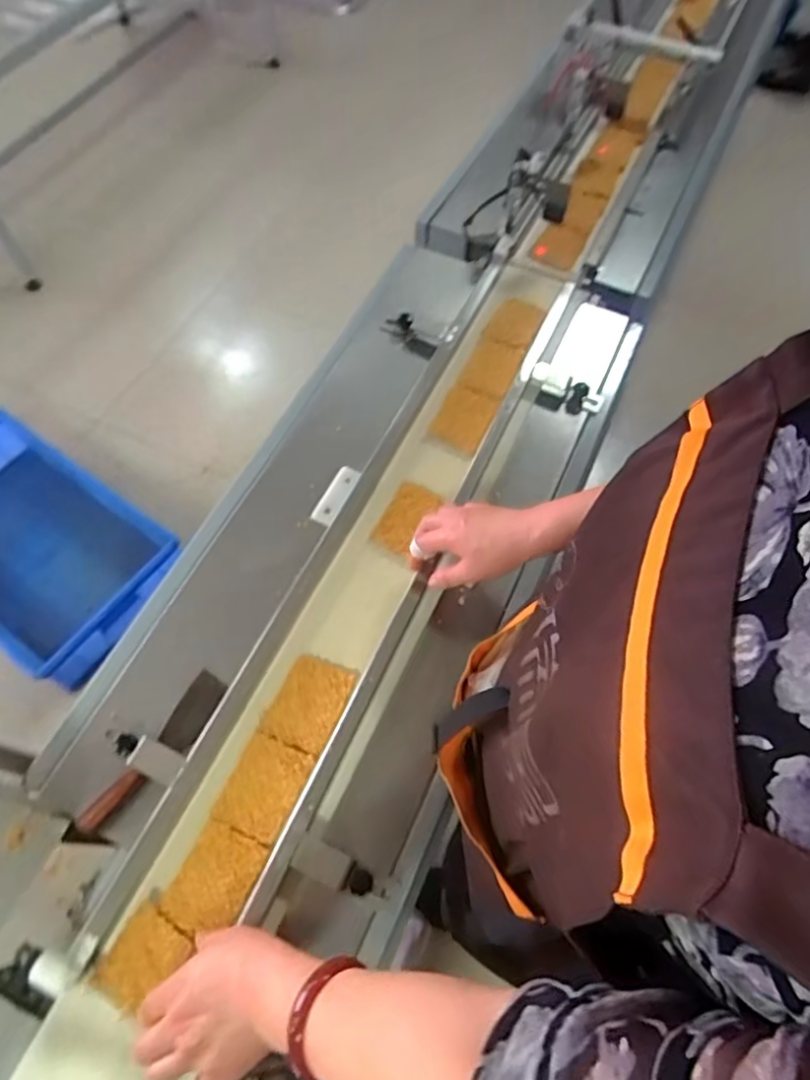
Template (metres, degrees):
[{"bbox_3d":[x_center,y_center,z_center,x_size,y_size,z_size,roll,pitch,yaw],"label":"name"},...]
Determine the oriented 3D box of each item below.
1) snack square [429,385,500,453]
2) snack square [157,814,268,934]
[{"bbox_3d":[0.078,-0.162,0.822,0.068,0.014,0.087,23,65,10],"label":"snack square"},{"bbox_3d":[-0.175,0.312,0.574,0.067,0.004,0.086,23,65,10],"label":"snack square"}]

